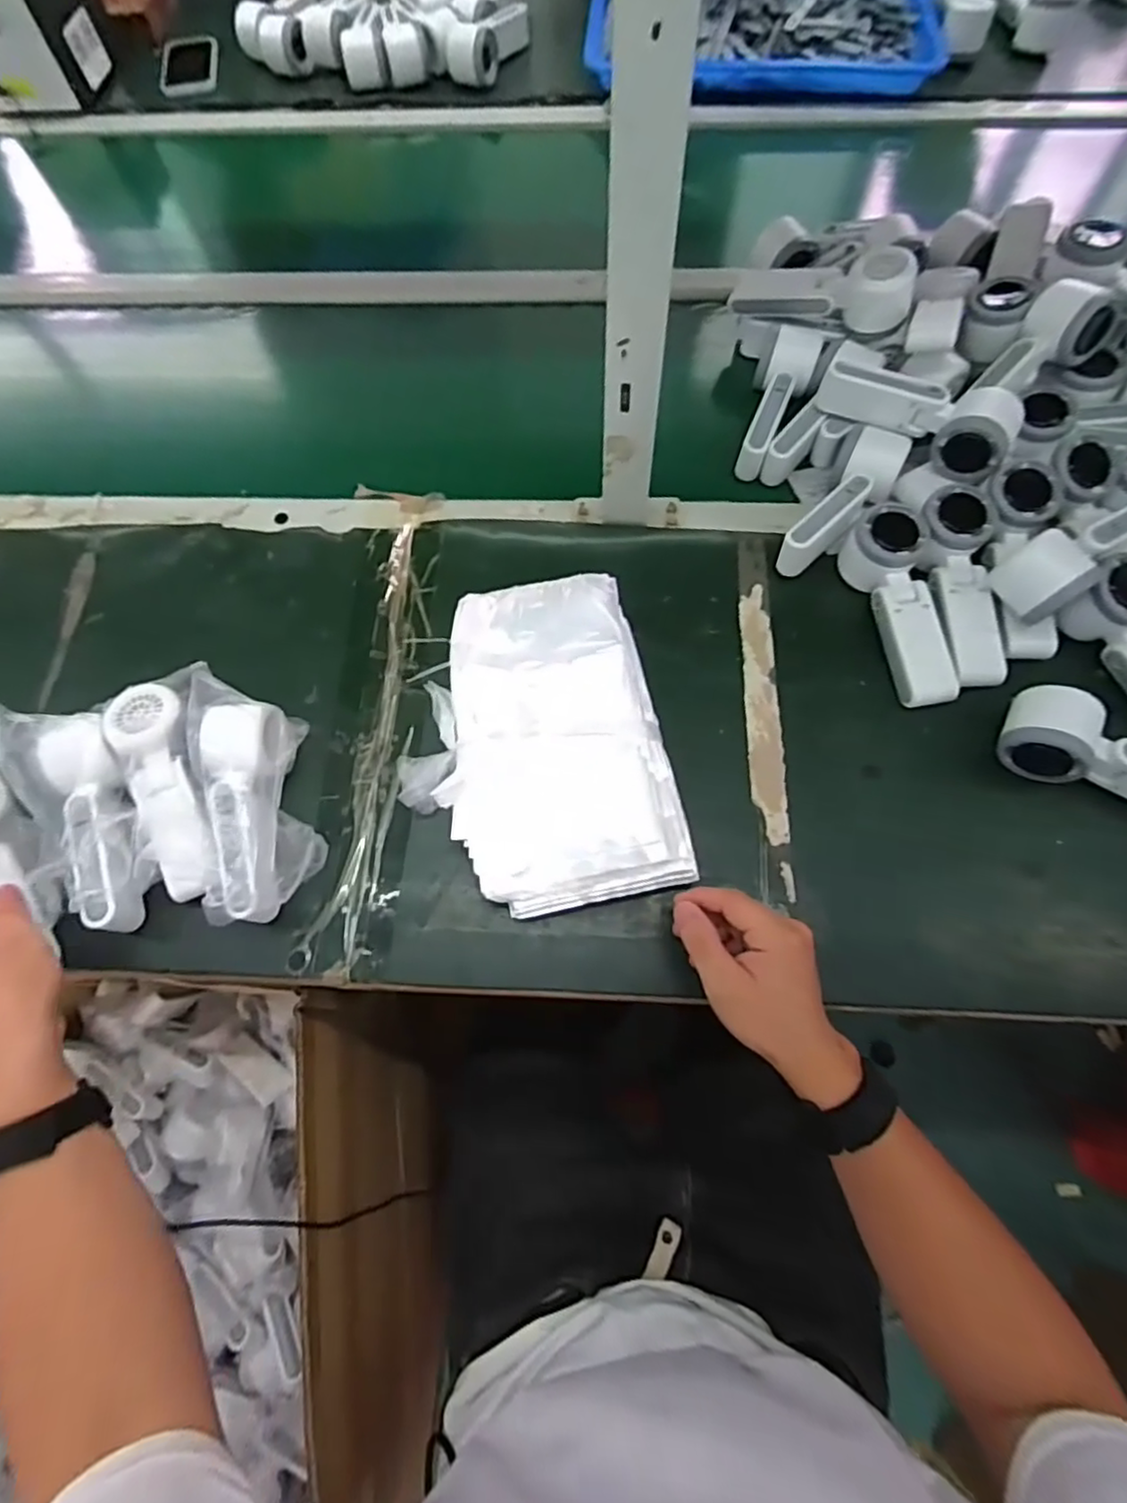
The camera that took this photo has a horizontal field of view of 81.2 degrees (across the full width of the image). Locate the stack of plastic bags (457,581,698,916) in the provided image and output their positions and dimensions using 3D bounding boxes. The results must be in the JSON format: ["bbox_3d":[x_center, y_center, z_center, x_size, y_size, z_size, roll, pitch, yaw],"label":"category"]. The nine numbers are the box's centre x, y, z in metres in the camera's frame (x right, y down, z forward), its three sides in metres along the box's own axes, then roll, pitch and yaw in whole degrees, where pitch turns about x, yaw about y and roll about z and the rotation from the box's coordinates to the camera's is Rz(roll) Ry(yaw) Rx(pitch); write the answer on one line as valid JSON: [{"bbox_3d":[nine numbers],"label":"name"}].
[{"bbox_3d":[-0.006,-0.013,0.507,0.155,0.054,0.258,-11,68,-3],"label":"stack of plastic bags"}]

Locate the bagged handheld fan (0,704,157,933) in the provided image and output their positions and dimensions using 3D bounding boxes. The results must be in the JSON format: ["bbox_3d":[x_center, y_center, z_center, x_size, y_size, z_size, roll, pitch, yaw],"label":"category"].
[{"bbox_3d":[-0.351,0.044,0.476,0.072,0.054,0.179,-27,82,-9],"label":"bagged handheld fan"}]

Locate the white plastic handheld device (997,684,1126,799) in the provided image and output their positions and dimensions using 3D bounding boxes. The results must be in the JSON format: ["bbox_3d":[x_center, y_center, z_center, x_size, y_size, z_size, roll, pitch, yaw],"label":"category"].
[{"bbox_3d":[0.410,0.002,0.476,0.159,0.057,0.060,18,69,9],"label":"white plastic handheld device"}]

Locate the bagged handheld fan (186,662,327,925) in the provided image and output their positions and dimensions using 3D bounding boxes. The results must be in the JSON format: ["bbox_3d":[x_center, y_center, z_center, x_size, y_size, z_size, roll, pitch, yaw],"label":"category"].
[{"bbox_3d":[-0.232,0.029,0.494,0.070,0.064,0.187,-15,68,-5],"label":"bagged handheld fan"}]

